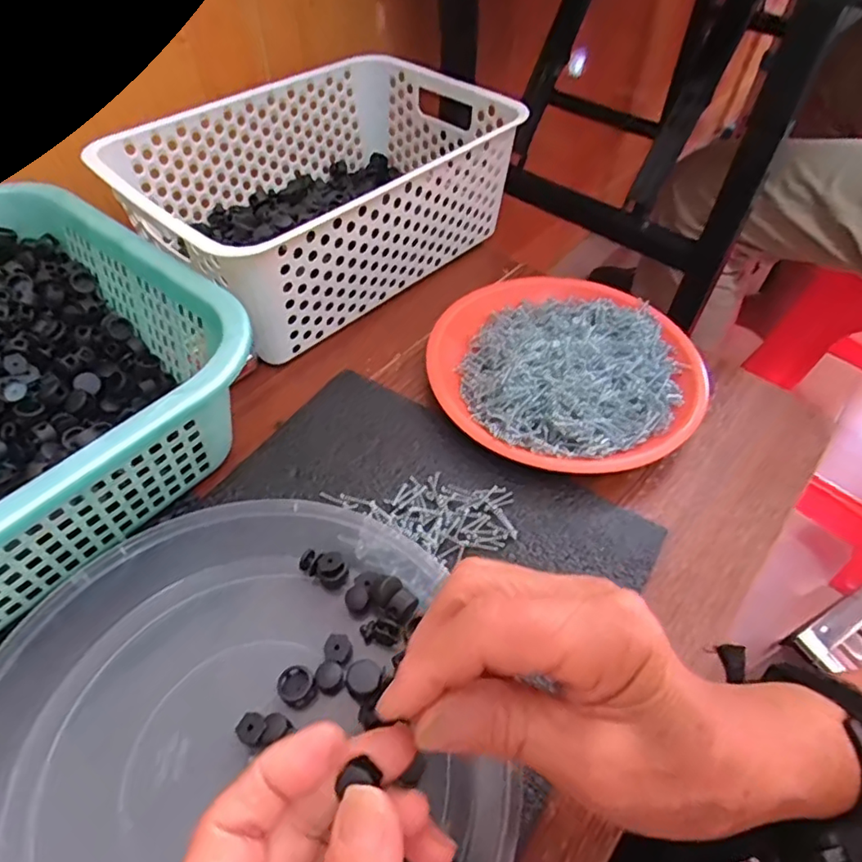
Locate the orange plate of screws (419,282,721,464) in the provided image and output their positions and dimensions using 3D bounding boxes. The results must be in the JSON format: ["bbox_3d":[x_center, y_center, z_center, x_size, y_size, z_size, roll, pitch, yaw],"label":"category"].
[{"bbox_3d":[0.095,-0.044,0.414,0.186,0.034,0.166,22,54,15],"label":"orange plate of screws"}]

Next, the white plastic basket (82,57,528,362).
[{"bbox_3d":[-0.091,-0.205,0.485,0.202,0.095,0.301,36,59,24],"label":"white plastic basket"}]

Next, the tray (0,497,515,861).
[{"bbox_3d":[-0.092,0.135,0.254,0.224,0.037,0.226,1,51,-1],"label":"tray"}]

